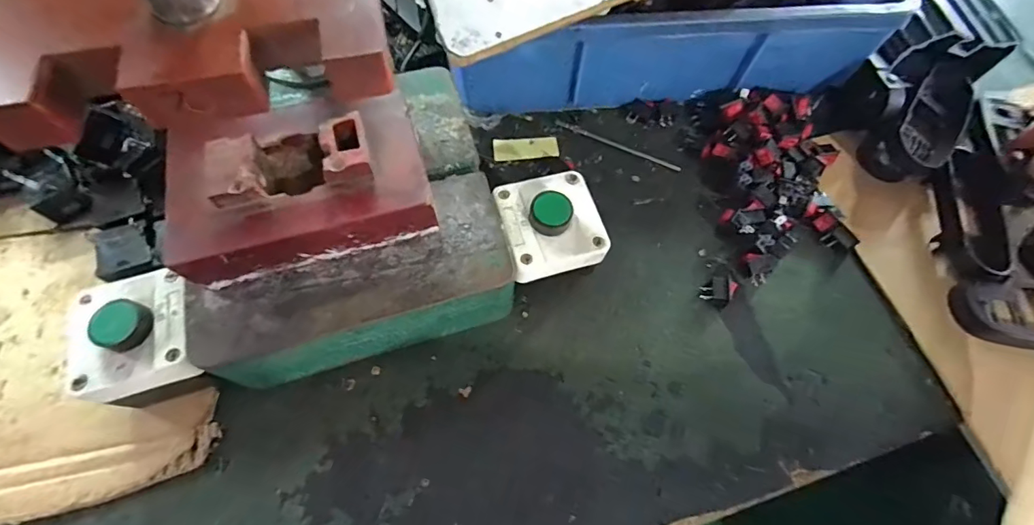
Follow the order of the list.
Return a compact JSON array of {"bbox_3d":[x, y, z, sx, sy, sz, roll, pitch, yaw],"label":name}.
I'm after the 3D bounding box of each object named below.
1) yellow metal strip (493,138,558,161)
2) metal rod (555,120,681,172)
[{"bbox_3d":[0.008,-0.101,0.403,0.057,0.004,0.022,-3,66,-5],"label":"yellow metal strip"},{"bbox_3d":[0.090,-0.105,0.407,0.117,0.006,0.006,25,67,8],"label":"metal rod"}]

